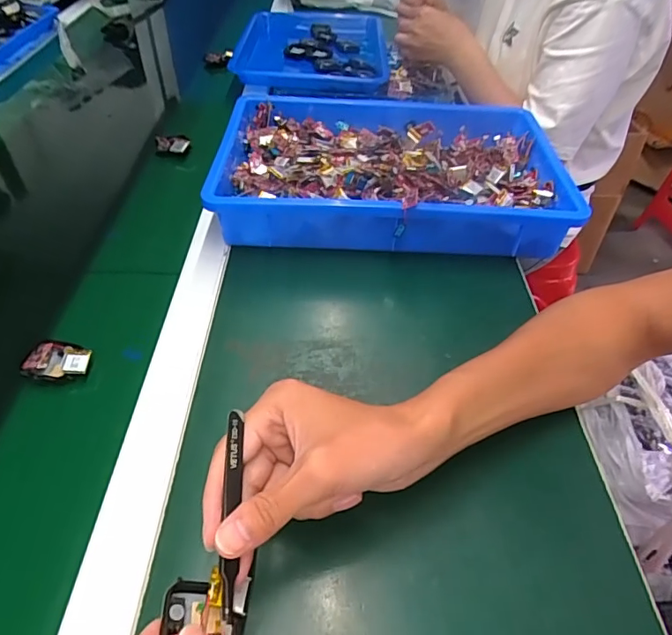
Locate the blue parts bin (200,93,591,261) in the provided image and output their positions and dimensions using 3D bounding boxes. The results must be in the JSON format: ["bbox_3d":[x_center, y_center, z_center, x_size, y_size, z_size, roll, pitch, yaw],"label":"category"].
[{"bbox_3d":[0.059,-0.167,0.573,0.379,0.071,0.253,0,46,-2],"label":"blue parts bin"}]

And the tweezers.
[{"bbox_3d":[-0.056,0.101,0.267,0.009,0.005,0.104,-2,60,-4],"label":"tweezers"}]

